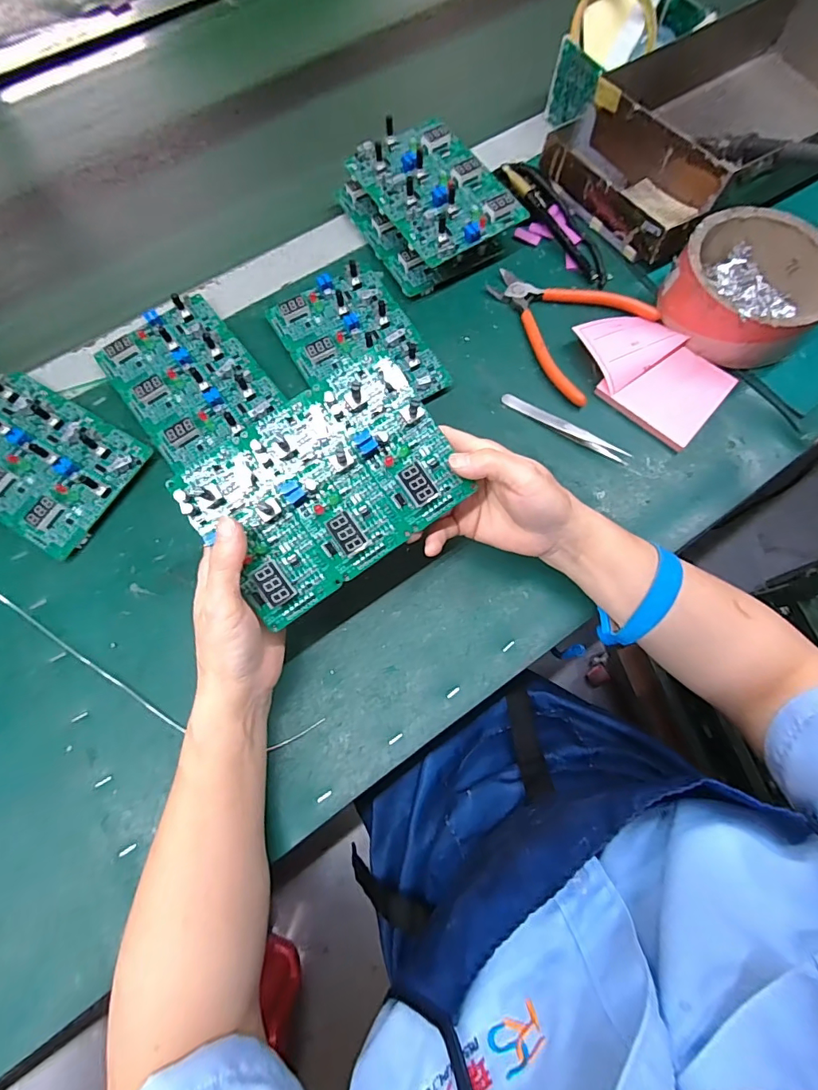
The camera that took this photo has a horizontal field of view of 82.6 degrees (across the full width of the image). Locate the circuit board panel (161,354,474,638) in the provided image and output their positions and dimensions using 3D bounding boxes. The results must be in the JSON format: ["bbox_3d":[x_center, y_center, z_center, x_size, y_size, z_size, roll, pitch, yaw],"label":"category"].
[{"bbox_3d":[-0.046,-0.034,0.270,0.144,0.012,0.100,-35,94,-6],"label":"circuit board panel"}]

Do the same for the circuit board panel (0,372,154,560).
[{"bbox_3d":[-0.292,-0.067,0.367,0.142,0.020,0.106,30,75,9],"label":"circuit board panel"}]

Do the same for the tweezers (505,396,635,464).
[{"bbox_3d":[0.129,-0.098,0.384,0.113,0.011,0.011,32,76,10],"label":"tweezers"}]

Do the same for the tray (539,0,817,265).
[{"bbox_3d":[0.310,-0.408,0.445,0.332,0.066,0.177,-34,75,-9],"label":"tray"}]

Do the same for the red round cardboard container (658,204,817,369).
[{"bbox_3d":[0.288,-0.219,0.393,0.120,0.048,0.127,0,73,1],"label":"red round cardboard container"}]

